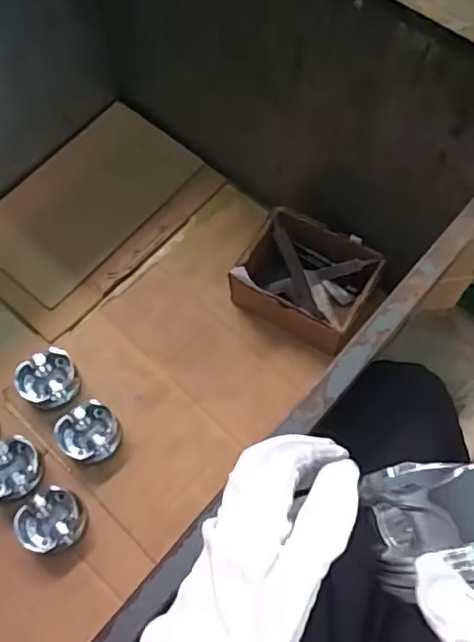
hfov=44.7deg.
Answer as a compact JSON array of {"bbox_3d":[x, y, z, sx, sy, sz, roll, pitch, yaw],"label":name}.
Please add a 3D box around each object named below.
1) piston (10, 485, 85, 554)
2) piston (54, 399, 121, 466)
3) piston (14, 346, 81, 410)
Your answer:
[{"bbox_3d":[-0.259,0.272,0.795,0.080,0.062,0.082,-1,67,2],"label":"piston"},{"bbox_3d":[-0.215,0.166,0.844,0.083,0.046,0.077,-1,67,2],"label":"piston"},{"bbox_3d":[-0.284,0.091,0.878,0.086,0.053,0.079,-1,67,2],"label":"piston"}]

